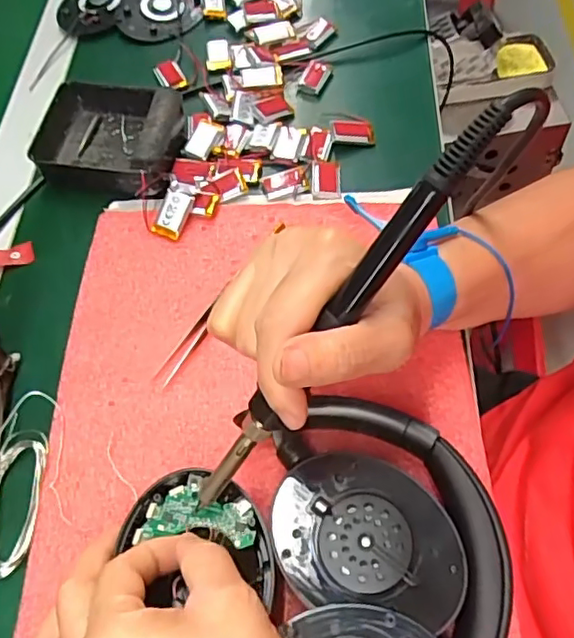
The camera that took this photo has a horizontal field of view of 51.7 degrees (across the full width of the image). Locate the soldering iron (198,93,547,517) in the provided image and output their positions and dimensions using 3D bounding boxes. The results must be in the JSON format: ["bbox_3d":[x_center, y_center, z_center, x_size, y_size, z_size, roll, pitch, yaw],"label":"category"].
[{"bbox_3d":[0.022,0.004,0.236,0.018,0.016,0.212,47,114,27],"label":"soldering iron"}]

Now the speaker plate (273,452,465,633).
[{"bbox_3d":[0.036,0.096,0.265,0.085,0.007,0.065,14,63,13],"label":"speaker plate"}]

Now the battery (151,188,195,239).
[{"bbox_3d":[-0.076,-0.070,0.393,0.019,0.006,0.033,20,89,10],"label":"battery"}]

